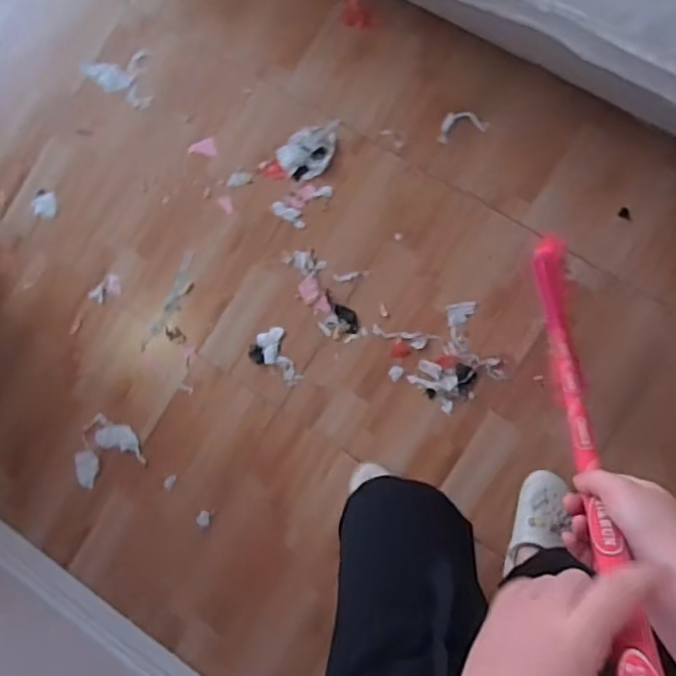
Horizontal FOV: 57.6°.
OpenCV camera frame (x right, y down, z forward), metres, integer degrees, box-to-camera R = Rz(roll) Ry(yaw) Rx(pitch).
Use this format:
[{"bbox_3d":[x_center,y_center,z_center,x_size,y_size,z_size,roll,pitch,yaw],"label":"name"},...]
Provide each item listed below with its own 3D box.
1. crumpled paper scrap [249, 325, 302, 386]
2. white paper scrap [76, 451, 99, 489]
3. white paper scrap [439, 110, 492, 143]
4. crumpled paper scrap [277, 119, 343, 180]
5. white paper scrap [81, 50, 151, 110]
[{"bbox_3d":[-0.139,0.048,1.329,0.087,0.008,0.128,-23,84,7],"label":"crumpled paper scrap"},{"bbox_3d":[-0.562,0.295,1.378,0.056,0.004,0.081,-15,85,8],"label":"white paper scrap"},{"bbox_3d":[0.260,-0.449,1.290,0.106,0.004,0.058,-16,85,8],"label":"white paper scrap"},{"bbox_3d":[-0.054,-0.412,1.335,0.148,0.008,0.102,-42,82,5],"label":"crumpled paper scrap"},{"bbox_3d":[-0.504,-0.583,1.410,0.154,0.008,0.133,-12,85,8],"label":"white paper scrap"}]

